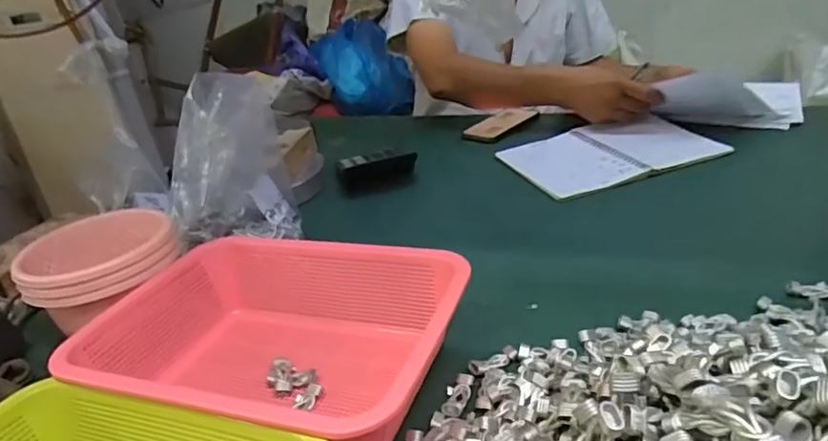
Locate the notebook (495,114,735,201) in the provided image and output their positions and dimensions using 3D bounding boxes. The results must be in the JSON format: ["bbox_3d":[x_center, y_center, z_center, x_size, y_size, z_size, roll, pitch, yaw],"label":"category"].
[{"bbox_3d":[0.290,-0.104,0.859,0.267,0.013,0.193,-18,31,-9],"label":"notebook"}]

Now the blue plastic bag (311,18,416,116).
[{"bbox_3d":[-0.152,-0.467,1.748,0.236,0.228,0.279,-25,30,-29],"label":"blue plastic bag"}]

